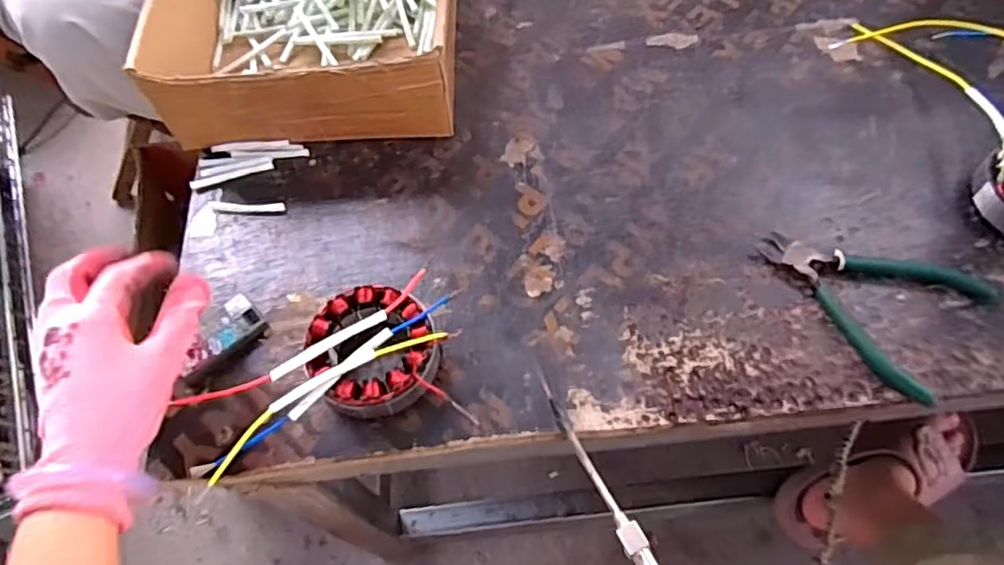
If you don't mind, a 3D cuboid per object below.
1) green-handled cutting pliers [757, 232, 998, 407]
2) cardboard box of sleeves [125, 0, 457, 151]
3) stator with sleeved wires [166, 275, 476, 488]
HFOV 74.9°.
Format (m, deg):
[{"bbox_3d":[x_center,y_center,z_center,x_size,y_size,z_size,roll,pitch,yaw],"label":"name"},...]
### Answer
[{"bbox_3d":[0.254,0.007,0.466,0.144,0.015,0.104,35,69,20],"label":"green-handled cutting pliers"},{"bbox_3d":[-0.164,-0.284,0.607,0.238,0.096,0.335,-3,61,2],"label":"cardboard box of sleeves"},{"bbox_3d":[-0.116,0.064,0.442,0.169,0.047,0.114,-12,61,-3],"label":"stator with sleeved wires"}]

